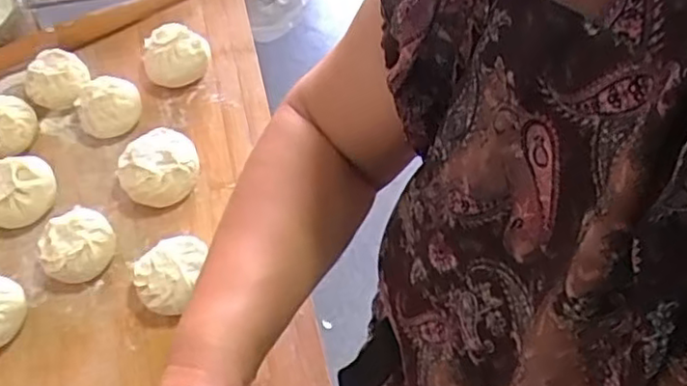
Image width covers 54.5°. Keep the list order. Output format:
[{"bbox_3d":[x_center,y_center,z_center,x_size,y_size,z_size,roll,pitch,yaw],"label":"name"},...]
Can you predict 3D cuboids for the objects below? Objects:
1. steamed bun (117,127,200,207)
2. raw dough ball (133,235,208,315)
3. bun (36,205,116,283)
[{"bbox_3d":[-0.165,-0.021,0.600,0.069,0.047,0.057,-34,65,-15],"label":"steamed bun"},{"bbox_3d":[-0.142,0.068,0.553,0.052,0.044,0.062,9,63,8],"label":"raw dough ball"},{"bbox_3d":[-0.224,0.045,0.570,0.058,0.041,0.053,-1,62,2],"label":"bun"}]

